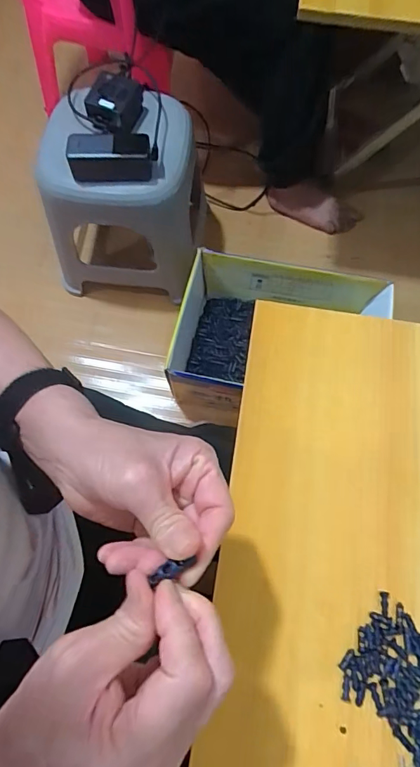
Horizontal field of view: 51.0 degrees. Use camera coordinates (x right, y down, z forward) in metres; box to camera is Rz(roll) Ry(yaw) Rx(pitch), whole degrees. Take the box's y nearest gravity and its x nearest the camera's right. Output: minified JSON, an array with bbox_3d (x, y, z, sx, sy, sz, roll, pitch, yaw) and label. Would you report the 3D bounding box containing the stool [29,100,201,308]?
[{"bbox_3d":[-0.164,-0.372,0.882,0.278,0.318,0.261,8,70,3],"label":"stool"}]

